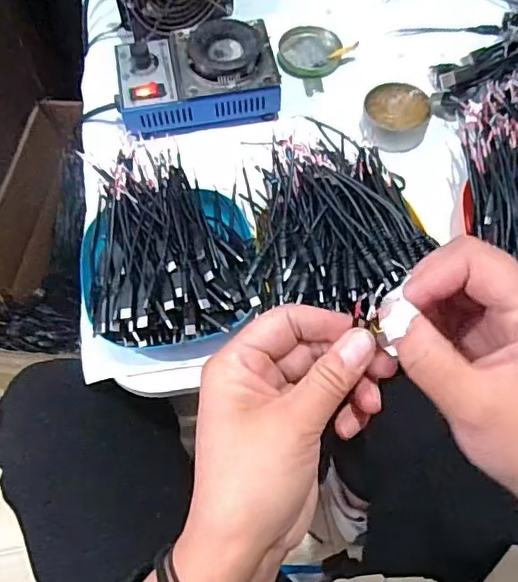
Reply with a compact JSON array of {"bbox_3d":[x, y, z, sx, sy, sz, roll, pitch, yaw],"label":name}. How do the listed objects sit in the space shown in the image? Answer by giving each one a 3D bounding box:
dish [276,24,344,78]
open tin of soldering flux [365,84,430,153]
[{"bbox_3d":[0.053,-0.252,0.589,0.064,0.013,0.059,1,64,2],"label":"dish"},{"bbox_3d":[0.131,-0.165,0.537,0.059,0.027,0.066,7,65,4],"label":"open tin of soldering flux"}]

